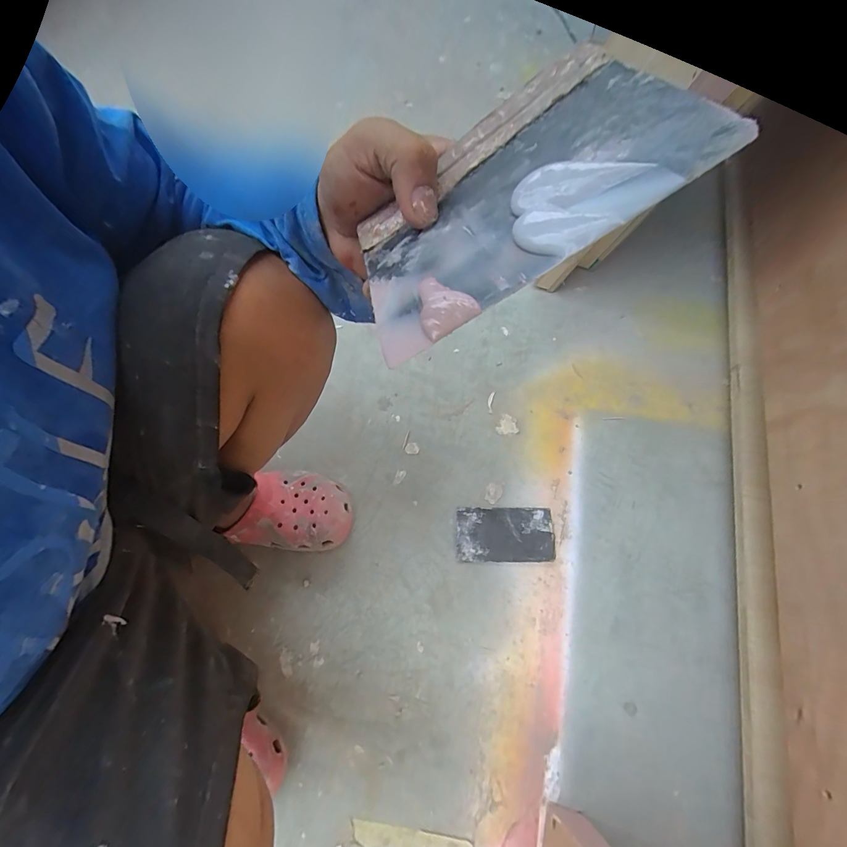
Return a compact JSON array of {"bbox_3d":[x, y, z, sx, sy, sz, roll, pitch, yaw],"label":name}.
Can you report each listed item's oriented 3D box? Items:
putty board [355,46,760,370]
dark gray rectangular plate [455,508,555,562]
[{"bbox_3d":[0.032,-0.092,0.165,0.140,0.011,0.089,-31,60,20],"label":"putty board"},{"bbox_3d":[0.118,0.163,0.577,0.139,0.008,0.074,0,67,1],"label":"dark gray rectangular plate"}]

